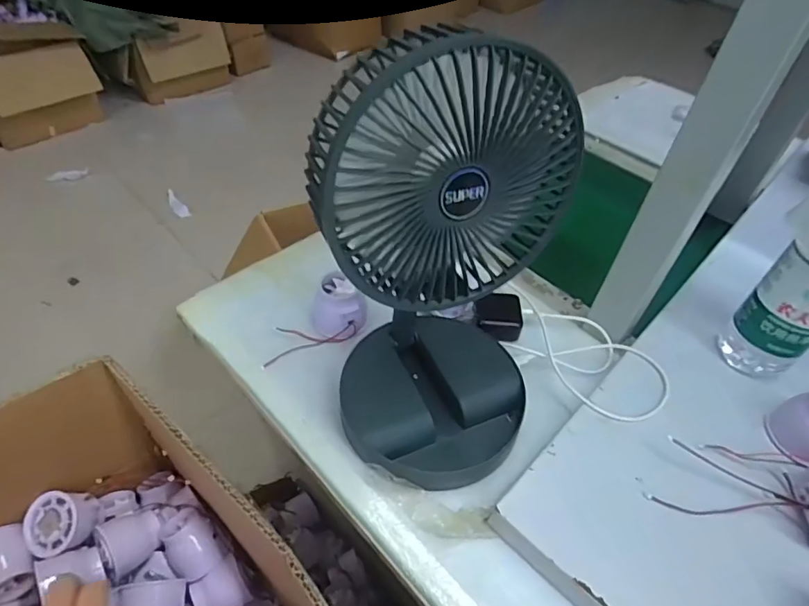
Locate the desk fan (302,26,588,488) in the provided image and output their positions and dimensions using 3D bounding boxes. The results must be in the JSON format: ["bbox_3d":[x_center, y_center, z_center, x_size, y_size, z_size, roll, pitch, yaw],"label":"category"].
[{"bbox_3d":[0.033,-0.006,0.354,0.145,0.302,0.130,24,49,16],"label":"desk fan"}]

